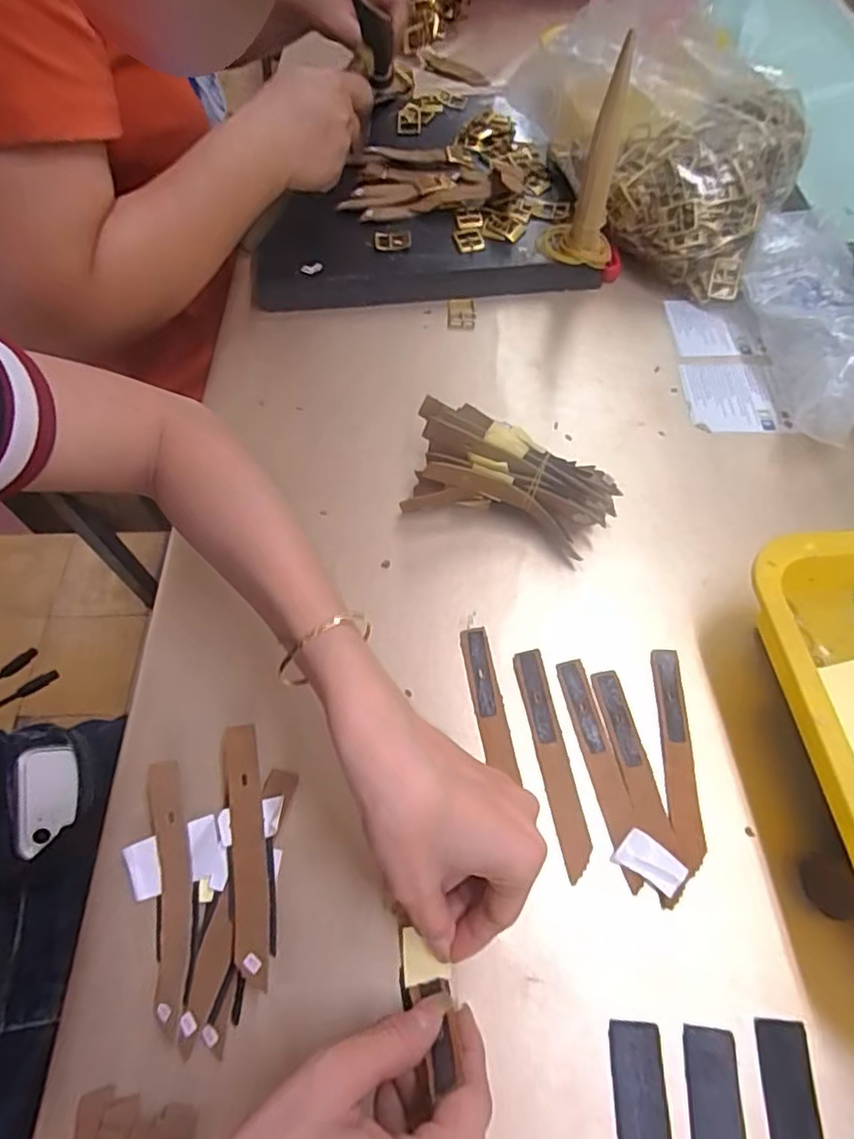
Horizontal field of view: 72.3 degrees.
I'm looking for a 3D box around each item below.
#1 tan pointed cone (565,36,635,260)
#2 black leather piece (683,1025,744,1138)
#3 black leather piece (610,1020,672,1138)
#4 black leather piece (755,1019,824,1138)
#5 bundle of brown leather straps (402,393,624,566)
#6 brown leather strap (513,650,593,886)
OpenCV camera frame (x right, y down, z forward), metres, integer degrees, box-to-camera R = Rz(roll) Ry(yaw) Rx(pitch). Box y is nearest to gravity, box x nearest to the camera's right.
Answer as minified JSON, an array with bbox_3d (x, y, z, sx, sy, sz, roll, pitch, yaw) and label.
[{"bbox_3d":[0.138,-0.319,0.454,0.030,0.147,0.034,12,62,7],"label":"tan pointed cone"},{"bbox_3d":[0.129,0.243,0.259,0.024,0.004,0.063,5,62,4],"label":"black leather piece"},{"bbox_3d":[0.096,0.242,0.261,0.023,0.004,0.063,1,61,2],"label":"black leather piece"},{"bbox_3d":[0.164,0.241,0.261,0.023,0.004,0.063,3,62,4],"label":"black leather piece"},{"bbox_3d":[0.055,-0.062,0.400,0.145,0.045,0.072,18,64,11],"label":"bundle of brown leather straps"},{"bbox_3d":[0.071,0.106,0.334,0.016,0.005,0.122,-10,62,-4],"label":"brown leather strap"}]

